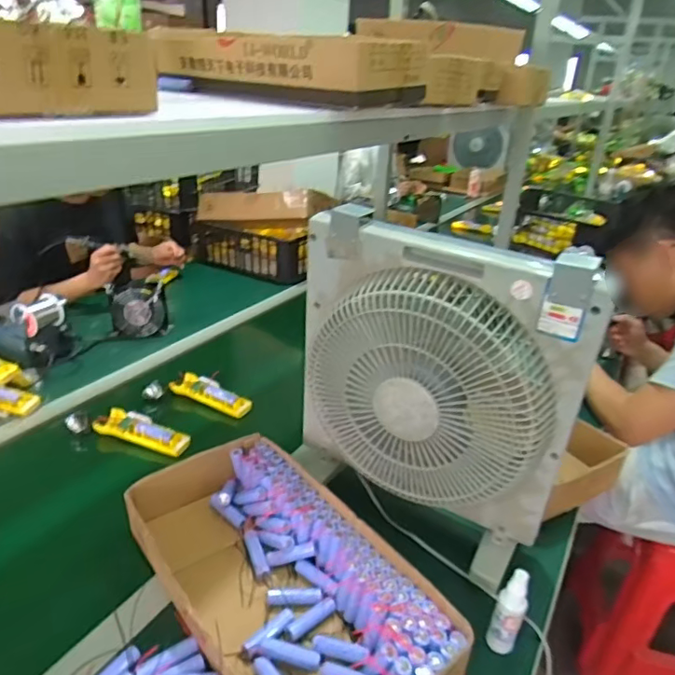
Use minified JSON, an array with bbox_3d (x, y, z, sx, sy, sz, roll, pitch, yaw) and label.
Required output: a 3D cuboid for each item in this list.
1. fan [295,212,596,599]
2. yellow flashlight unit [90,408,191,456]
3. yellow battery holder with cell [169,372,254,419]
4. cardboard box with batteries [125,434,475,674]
[{"bbox_3d":[0.107,0.078,0.709,0.358,0.408,0.126,23,32,32],"label":"fan"},{"bbox_3d":[-0.333,0.161,0.923,0.163,0.027,0.057,15,29,19],"label":"yellow flashlight unit"},{"bbox_3d":[-0.243,0.110,1.036,0.172,0.035,0.056,21,31,29],"label":"yellow battery holder with cell"},{"bbox_3d":[-0.070,0.285,0.643,0.225,0.079,0.414,-16,33,-35],"label":"cardboard box with batteries"}]

